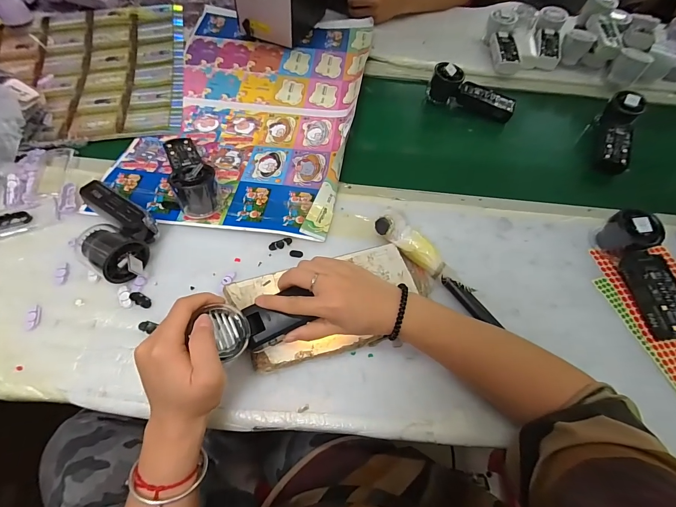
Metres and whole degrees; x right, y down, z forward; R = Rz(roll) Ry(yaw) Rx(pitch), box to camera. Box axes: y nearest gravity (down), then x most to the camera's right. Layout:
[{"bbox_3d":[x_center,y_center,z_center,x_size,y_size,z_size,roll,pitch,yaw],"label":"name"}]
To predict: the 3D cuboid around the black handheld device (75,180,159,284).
[{"bbox_3d":[-0.287,-0.027,0.405,0.128,0.054,0.090,30,62,14],"label":"black handheld device"}]

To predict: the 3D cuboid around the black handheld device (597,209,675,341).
[{"bbox_3d":[0.386,0.024,0.404,0.052,0.056,0.159,-8,72,-7],"label":"black handheld device"}]

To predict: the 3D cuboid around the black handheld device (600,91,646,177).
[{"bbox_3d":[0.493,-0.211,0.561,0.050,0.040,0.158,18,77,8],"label":"black handheld device"}]

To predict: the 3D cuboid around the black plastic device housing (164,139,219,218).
[{"bbox_3d":[-0.213,-0.127,0.459,0.053,0.063,0.158,-21,62,-14],"label":"black plastic device housing"}]

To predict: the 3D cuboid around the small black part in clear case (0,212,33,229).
[{"bbox_3d":[-0.440,-0.041,0.426,0.053,0.009,0.026,-16,61,-12],"label":"small black part in clear case"}]

